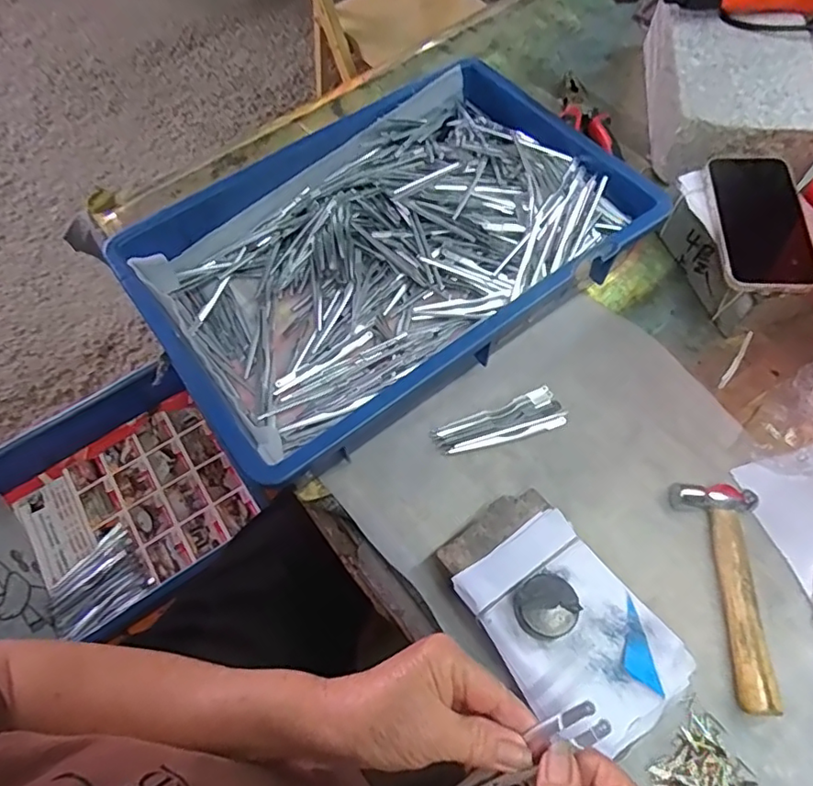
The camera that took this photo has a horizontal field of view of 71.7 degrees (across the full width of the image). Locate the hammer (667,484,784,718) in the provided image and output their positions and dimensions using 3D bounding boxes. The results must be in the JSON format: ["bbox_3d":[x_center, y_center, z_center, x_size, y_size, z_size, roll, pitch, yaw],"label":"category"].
[{"bbox_3d":[0.240,0.145,0.413,0.059,0.016,0.157,0,63,2],"label":"hammer"}]

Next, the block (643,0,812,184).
[{"bbox_3d":[0.345,-0.325,0.607,0.146,0.078,0.229,7,63,6],"label":"block"}]

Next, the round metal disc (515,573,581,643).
[{"bbox_3d":[0.092,0.140,0.370,0.039,0.017,0.038,-1,63,2],"label":"round metal disc"}]

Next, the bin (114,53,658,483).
[{"bbox_3d":[-0.013,-0.129,0.525,0.419,0.075,0.277,-34,67,-15],"label":"bin"}]

